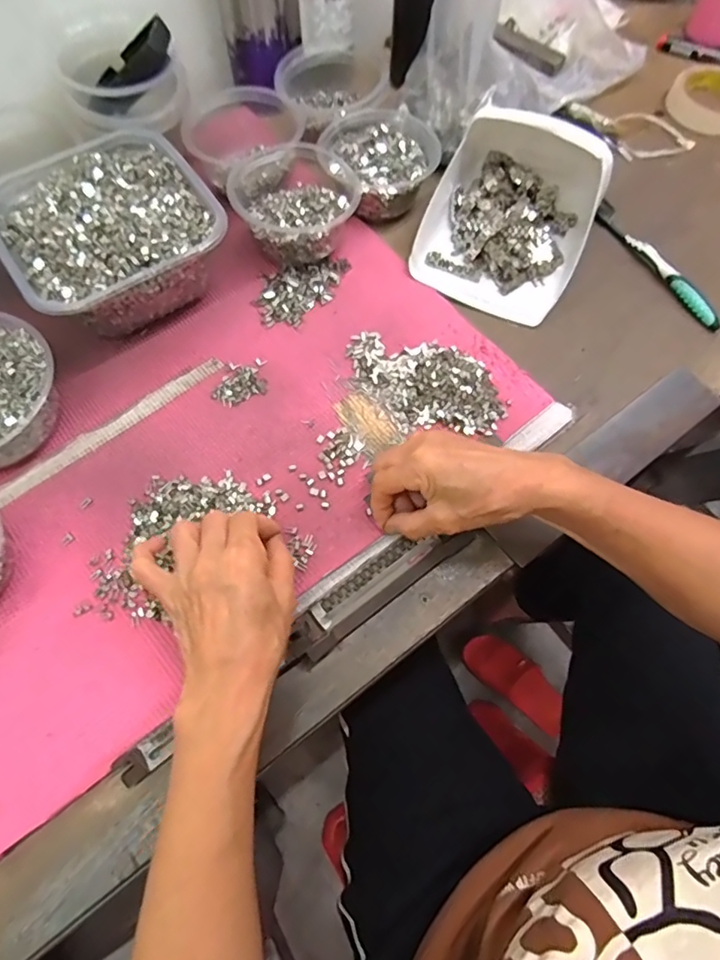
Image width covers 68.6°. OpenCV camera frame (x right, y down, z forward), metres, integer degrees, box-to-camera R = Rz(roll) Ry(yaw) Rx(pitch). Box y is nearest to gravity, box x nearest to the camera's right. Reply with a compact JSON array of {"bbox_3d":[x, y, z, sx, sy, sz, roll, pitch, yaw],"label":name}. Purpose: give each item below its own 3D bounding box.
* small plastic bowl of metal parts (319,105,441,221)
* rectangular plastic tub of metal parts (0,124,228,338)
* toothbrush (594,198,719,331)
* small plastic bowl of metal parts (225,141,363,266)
[{"bbox_3d":[0.020,-0.327,0.543,0.116,0.042,0.113,-17,68,-8],"label":"small plastic bowl of metal parts"},{"bbox_3d":[-0.222,-0.218,0.474,0.171,0.079,0.174,-33,71,-14],"label":"rectangular plastic tub of metal parts"},{"bbox_3d":[0.297,-0.217,0.527,0.017,0.023,0.176,-27,69,-12],"label":"toothbrush"},{"bbox_3d":[-0.064,-0.269,0.508,0.116,0.061,0.126,0,66,0],"label":"small plastic bowl of metal parts"}]

